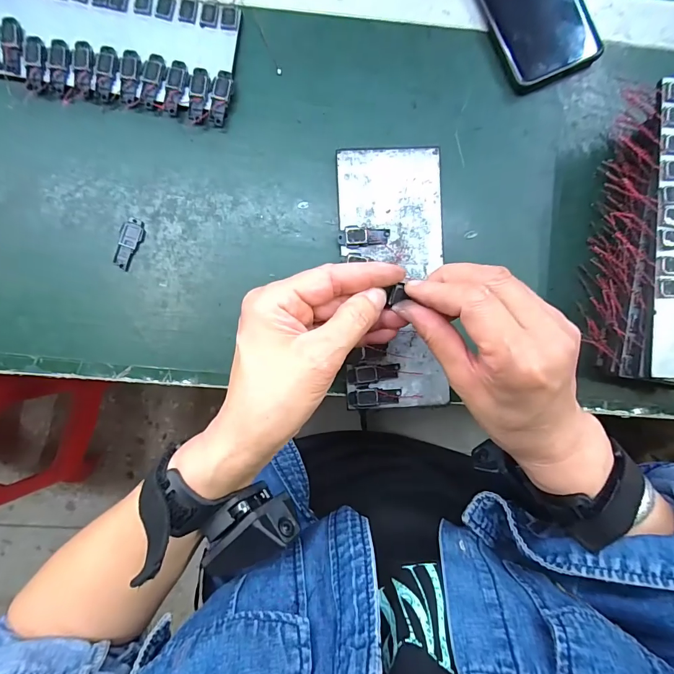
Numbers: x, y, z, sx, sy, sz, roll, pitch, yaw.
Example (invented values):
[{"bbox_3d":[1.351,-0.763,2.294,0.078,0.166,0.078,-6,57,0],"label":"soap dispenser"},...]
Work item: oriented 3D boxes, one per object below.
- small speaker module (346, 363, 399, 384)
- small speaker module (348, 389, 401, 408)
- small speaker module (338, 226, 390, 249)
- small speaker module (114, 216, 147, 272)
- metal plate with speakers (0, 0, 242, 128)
[{"bbox_3d":[0.029,0.029,0.303,0.040,0.004,0.014,-3,92,-2],"label":"small speaker module"},{"bbox_3d":[0.029,0.048,0.303,0.041,0.004,0.014,0,92,-2],"label":"small speaker module"},{"bbox_3d":[0.021,-0.078,0.303,0.040,0.006,0.016,-2,92,-2],"label":"small speaker module"},{"bbox_3d":[-0.161,-0.072,0.301,0.018,0.004,0.041,14,91,-3],"label":"small speaker module"},{"bbox_3d":[-0.179,-0.229,0.299,0.199,0.008,0.095,9,92,-3],"label":"metal plate with speakers"}]

